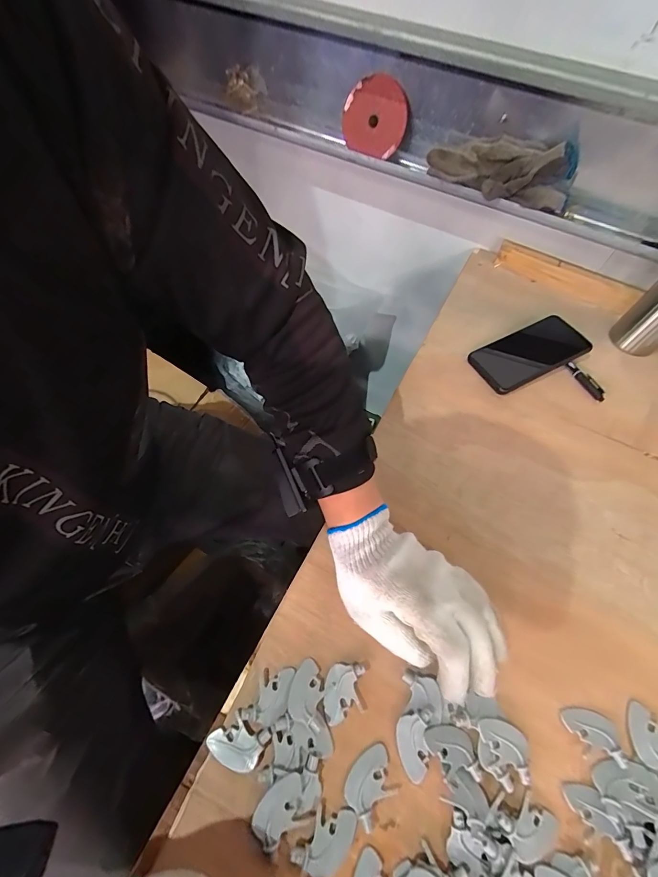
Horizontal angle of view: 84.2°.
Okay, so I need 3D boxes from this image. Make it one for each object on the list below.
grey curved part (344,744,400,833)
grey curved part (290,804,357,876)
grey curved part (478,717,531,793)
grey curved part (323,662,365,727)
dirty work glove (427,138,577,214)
[{"bbox_3d":[0.033,0.266,0.281,0.033,0.008,0.044,42,66,19],"label":"grey curved part"},{"bbox_3d":[-0.001,0.291,0.263,0.031,0.011,0.045,39,65,17],"label":"grey curved part"},{"bbox_3d":[0.140,0.253,0.294,0.044,0.008,0.040,23,61,9],"label":"grey curved part"},{"bbox_3d":[0.012,0.216,0.308,0.032,0.007,0.042,3,60,-2],"label":"grey curved part"},{"bbox_3d":[0.246,-0.392,0.524,0.202,0.064,0.043,23,61,9],"label":"dirty work glove"}]

